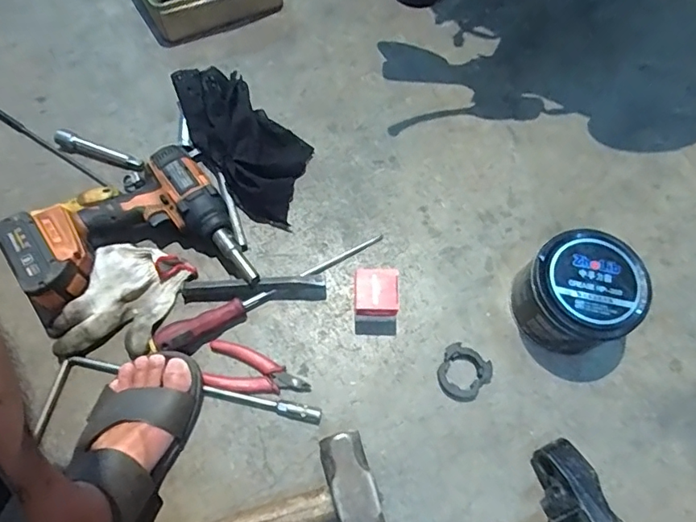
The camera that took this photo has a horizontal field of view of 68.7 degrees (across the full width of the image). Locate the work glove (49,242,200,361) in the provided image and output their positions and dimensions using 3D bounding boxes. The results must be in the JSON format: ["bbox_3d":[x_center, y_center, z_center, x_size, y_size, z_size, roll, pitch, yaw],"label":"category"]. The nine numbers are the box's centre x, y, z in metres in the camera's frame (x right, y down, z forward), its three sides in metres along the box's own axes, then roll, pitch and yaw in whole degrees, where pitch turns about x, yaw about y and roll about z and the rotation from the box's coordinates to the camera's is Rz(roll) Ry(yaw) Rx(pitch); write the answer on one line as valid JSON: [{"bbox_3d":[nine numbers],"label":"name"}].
[{"bbox_3d":[-0.269,0.048,0.594,0.105,0.039,0.152,25,69,8],"label":"work glove"}]

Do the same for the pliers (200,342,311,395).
[{"bbox_3d":[-0.104,0.129,0.590,0.120,0.009,0.054,13,68,3],"label":"pliers"}]

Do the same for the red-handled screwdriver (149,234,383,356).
[{"bbox_3d":[-0.089,0.040,0.614,0.301,0.027,0.036,-26,71,-12],"label":"red-handled screwdriver"}]

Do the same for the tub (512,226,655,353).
[{"bbox_3d":[0.264,0.039,0.593,0.120,0.098,0.115,1,68,-2],"label":"tub"}]

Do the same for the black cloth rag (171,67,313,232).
[{"bbox_3d":[-0.137,-0.170,0.688,0.125,0.054,0.257,-36,74,-16],"label":"black cloth rag"}]

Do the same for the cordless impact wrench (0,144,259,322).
[{"bbox_3d":[-0.262,-0.021,0.610,0.237,0.068,0.191,-24,71,-12],"label":"cordless impact wrench"}]

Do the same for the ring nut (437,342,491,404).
[{"bbox_3d":[0.134,0.132,0.593,0.058,0.008,0.061,30,70,9],"label":"ring nut"}]

